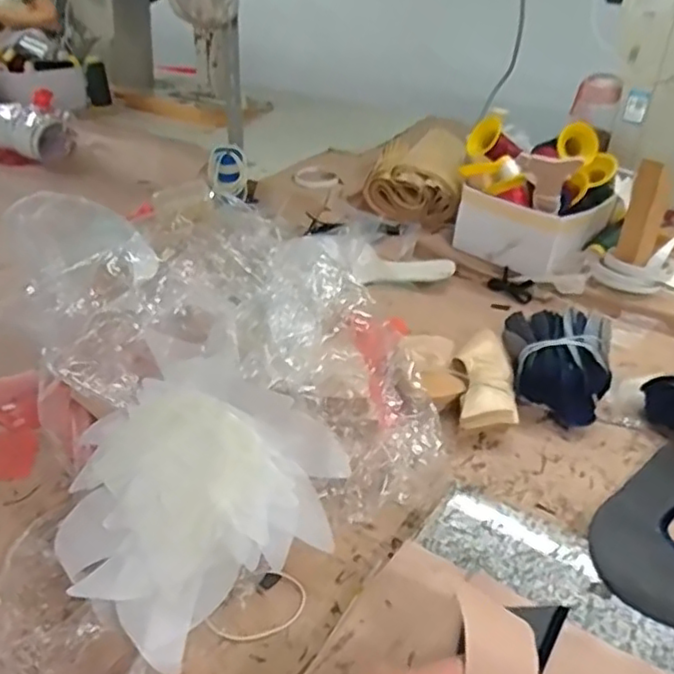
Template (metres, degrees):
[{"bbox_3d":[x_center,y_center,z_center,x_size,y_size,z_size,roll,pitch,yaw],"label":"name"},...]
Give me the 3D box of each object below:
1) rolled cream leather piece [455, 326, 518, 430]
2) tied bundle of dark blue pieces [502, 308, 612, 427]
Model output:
[{"bbox_3d":[0.159,0.046,0.701,0.058,0.031,0.136,3,36,4],"label":"rolled cream leather piece"},{"bbox_3d":[0.238,0.029,0.703,0.110,0.072,0.110,7,36,9],"label":"tied bundle of dark blue pieces"}]

